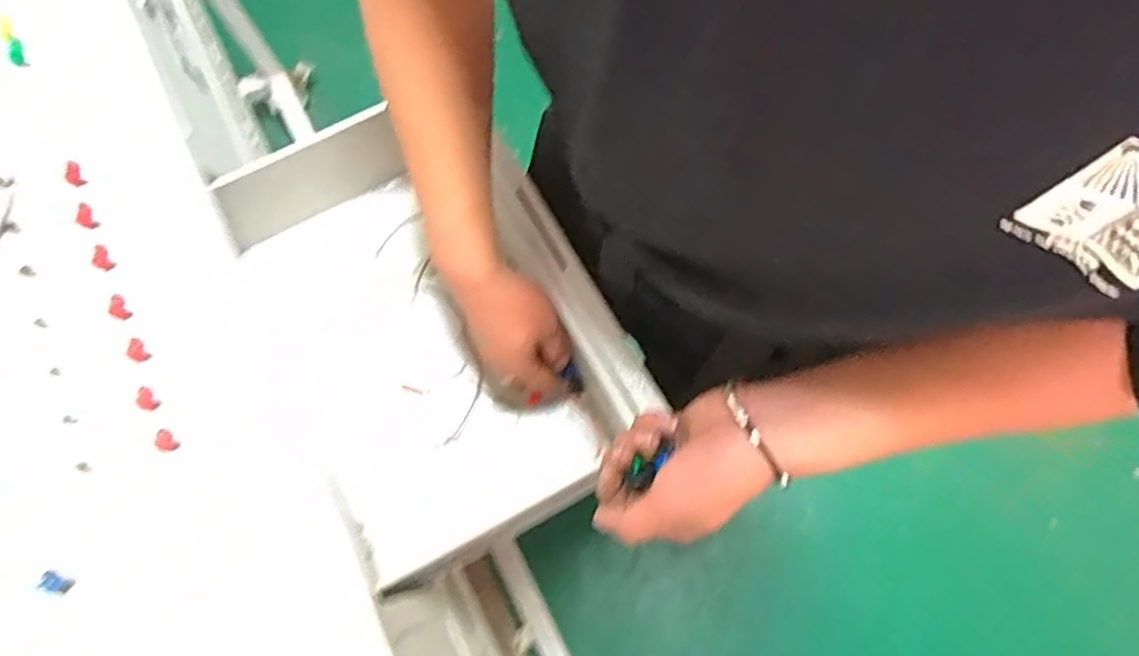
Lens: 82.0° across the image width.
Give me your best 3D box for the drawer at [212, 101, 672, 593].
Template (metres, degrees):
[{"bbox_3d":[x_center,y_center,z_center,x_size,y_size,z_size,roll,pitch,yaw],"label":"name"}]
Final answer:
[{"bbox_3d":[-0.136,-0.025,0.591,0.248,0.159,0.341,-32,72,-8],"label":"drawer"}]

